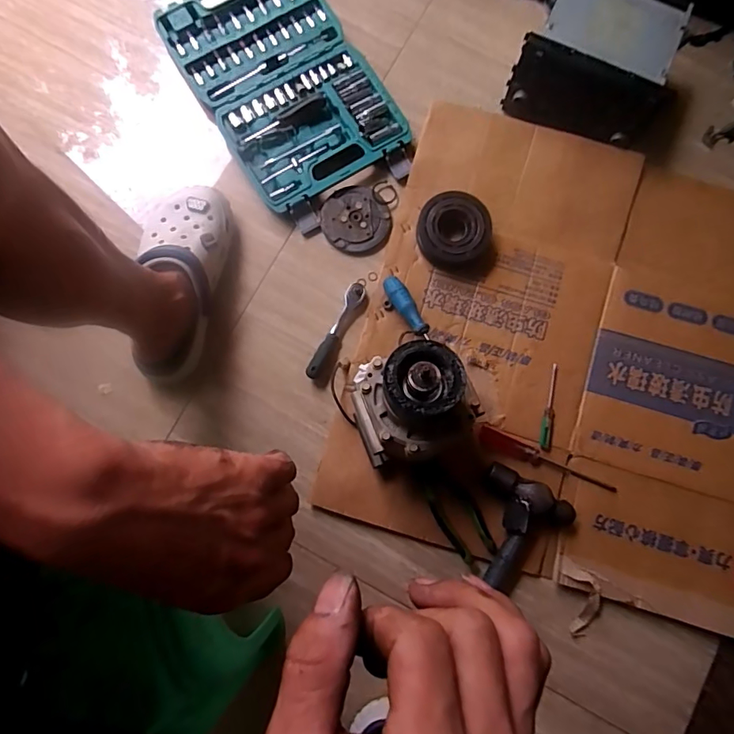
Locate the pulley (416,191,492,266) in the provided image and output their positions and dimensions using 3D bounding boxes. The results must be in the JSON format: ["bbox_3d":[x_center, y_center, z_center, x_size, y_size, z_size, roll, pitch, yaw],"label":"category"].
[{"bbox_3d":[0.123,-0.193,0.674,0.099,0.040,0.094,0,81,-1],"label":"pulley"}]

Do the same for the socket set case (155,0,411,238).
[{"bbox_3d":[-0.121,-0.424,0.721,0.242,0.034,0.401,-32,83,-5],"label":"socket set case"}]

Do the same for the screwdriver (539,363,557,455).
[{"bbox_3d":[0.248,0.057,0.648,0.015,0.014,0.114,9,81,1],"label":"screwdriver"}]

